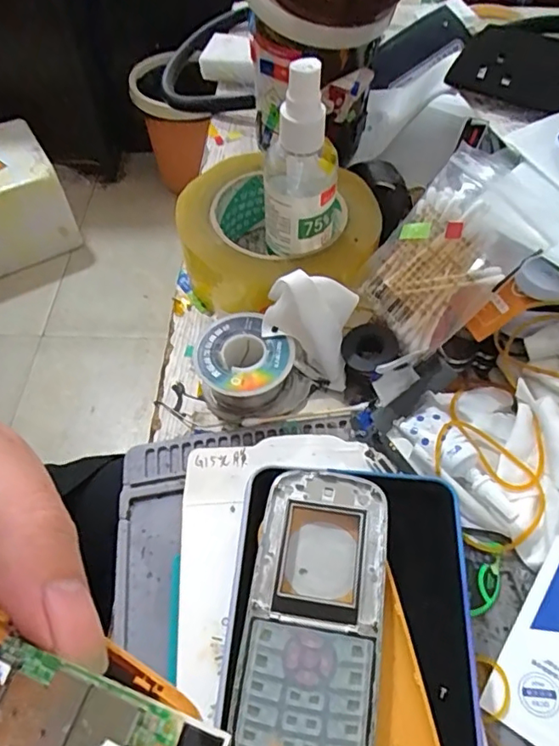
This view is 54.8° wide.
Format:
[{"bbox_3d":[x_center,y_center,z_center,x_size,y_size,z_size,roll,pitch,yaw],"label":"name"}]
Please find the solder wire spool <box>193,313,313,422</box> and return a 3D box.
[{"bbox_3d":[-0.016,-0.001,0.297,0.059,0.030,0.048,32,62,20],"label":"solder wire spool"}]

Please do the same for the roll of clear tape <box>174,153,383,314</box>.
[{"bbox_3d":[0.001,-0.087,0.337,0.118,0.049,0.109,0,56,0],"label":"roll of clear tape"}]

